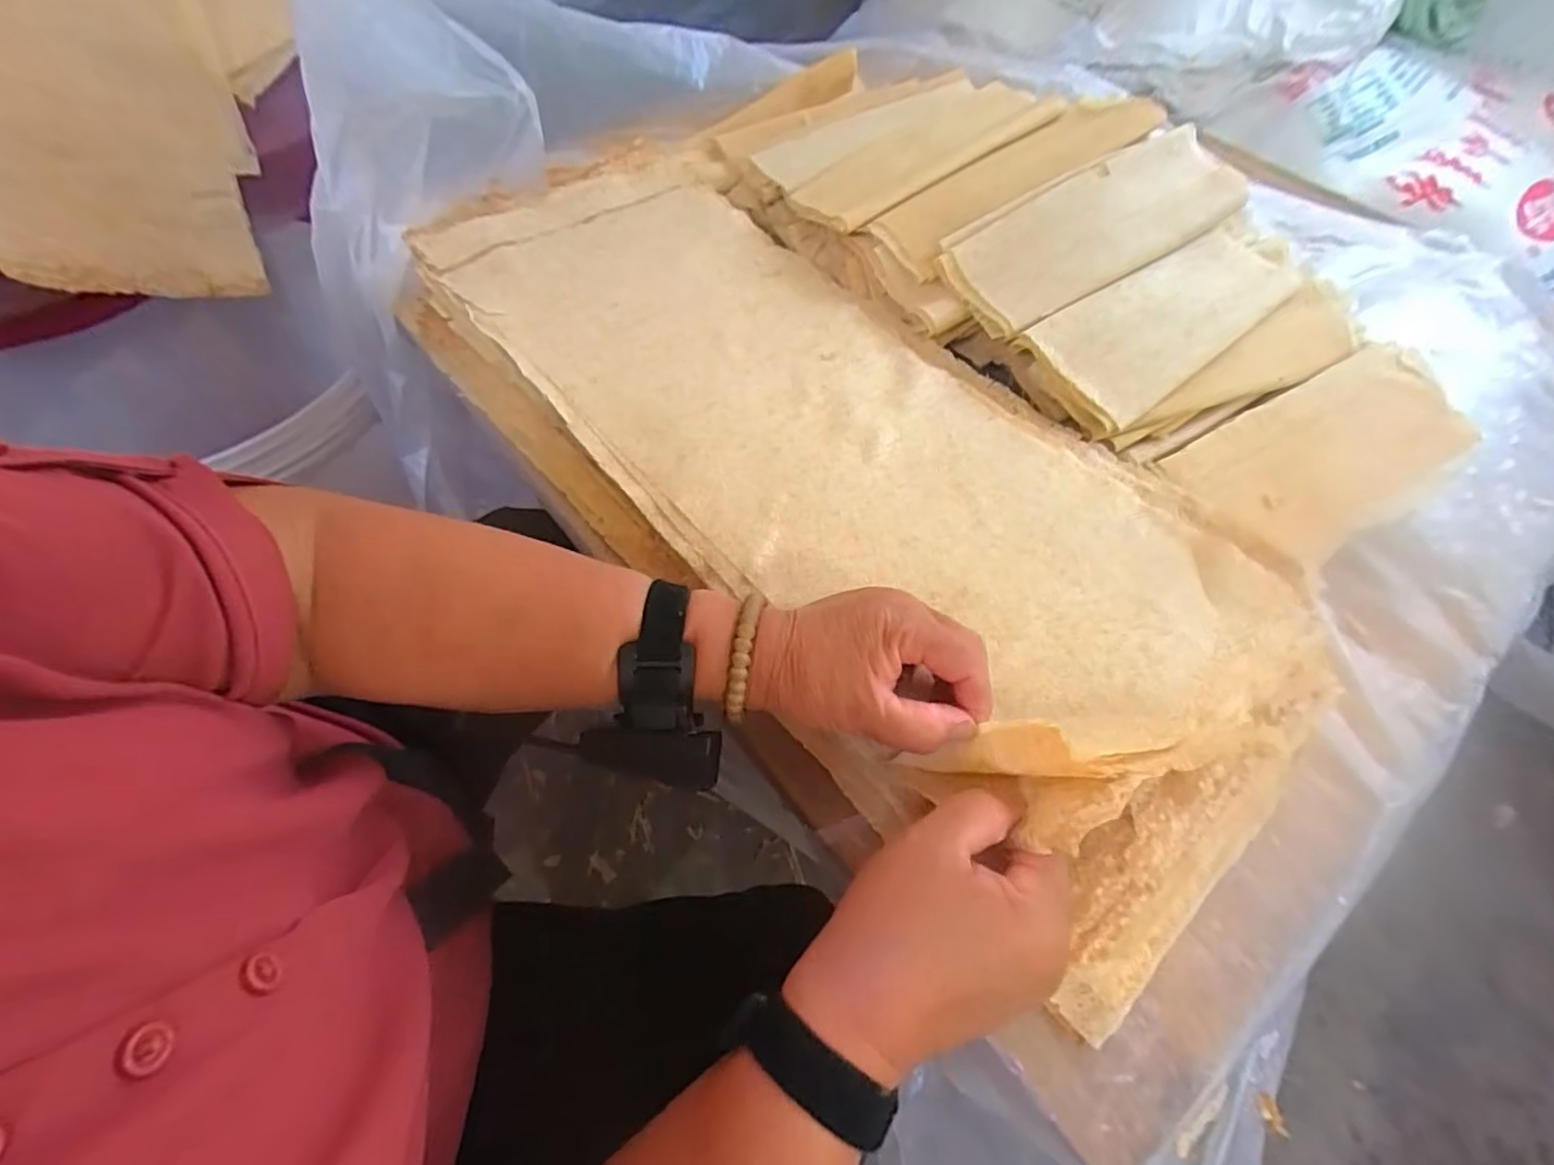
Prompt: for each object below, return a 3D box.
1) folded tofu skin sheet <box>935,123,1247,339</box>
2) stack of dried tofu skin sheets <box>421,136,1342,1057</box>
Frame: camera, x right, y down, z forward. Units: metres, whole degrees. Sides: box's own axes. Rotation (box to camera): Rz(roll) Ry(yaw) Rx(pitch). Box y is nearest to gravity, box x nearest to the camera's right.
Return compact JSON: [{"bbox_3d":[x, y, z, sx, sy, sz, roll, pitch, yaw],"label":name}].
[{"bbox_3d":[0.268,-0.301,0.549,0.272,0.013,0.105,-31,79,-9],"label":"folded tofu skin sheet"},{"bbox_3d":[0.033,-0.121,0.485,0.345,0.105,0.731,-36,66,-25],"label":"stack of dried tofu skin sheets"}]

